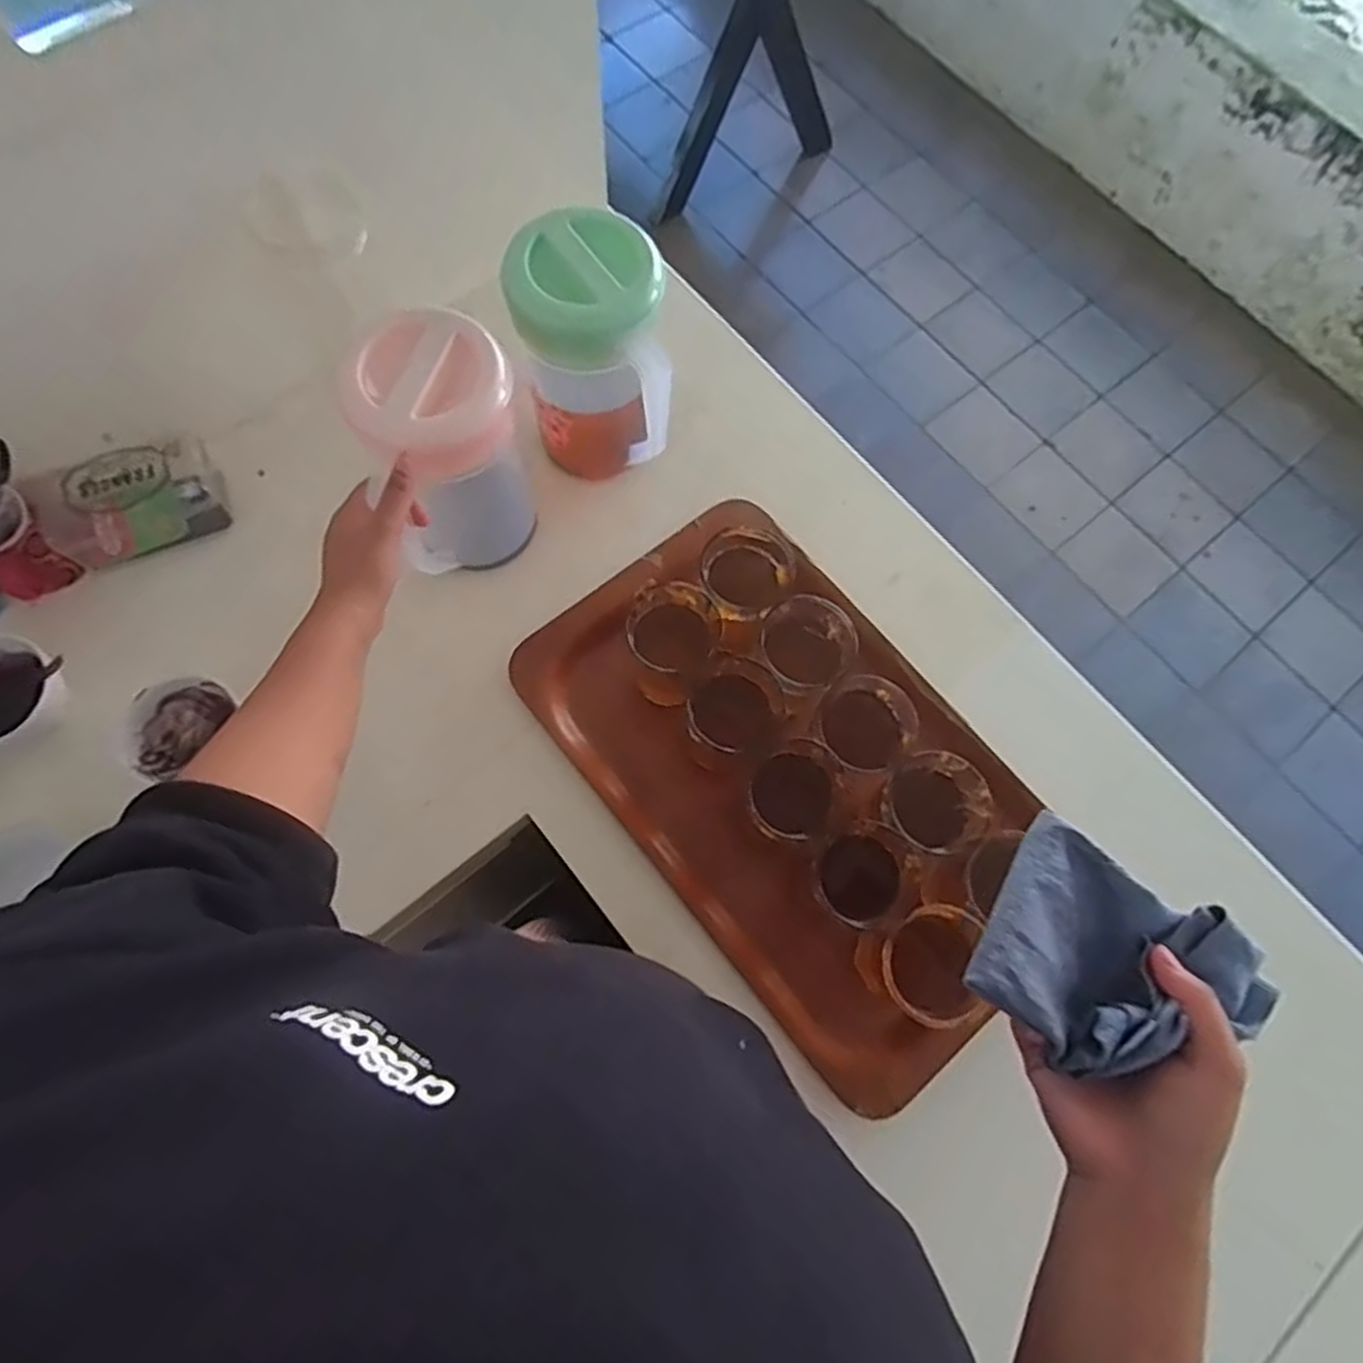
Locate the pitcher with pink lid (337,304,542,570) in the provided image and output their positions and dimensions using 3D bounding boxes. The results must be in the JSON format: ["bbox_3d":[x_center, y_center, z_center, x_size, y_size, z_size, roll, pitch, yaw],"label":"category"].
[{"bbox_3d":[-0.186,-0.186,0.663,0.105,0.222,0.138,6,71,3],"label":"pitcher with pink lid"}]

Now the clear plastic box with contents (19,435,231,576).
[{"bbox_3d":[-0.528,-0.173,0.730,0.148,0.076,0.077,-20,74,-8],"label":"clear plastic box with contents"}]

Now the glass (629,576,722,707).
[{"bbox_3d":[-0.007,-0.031,0.675,0.071,0.115,0.073,1,73,-2],"label":"glass"}]

